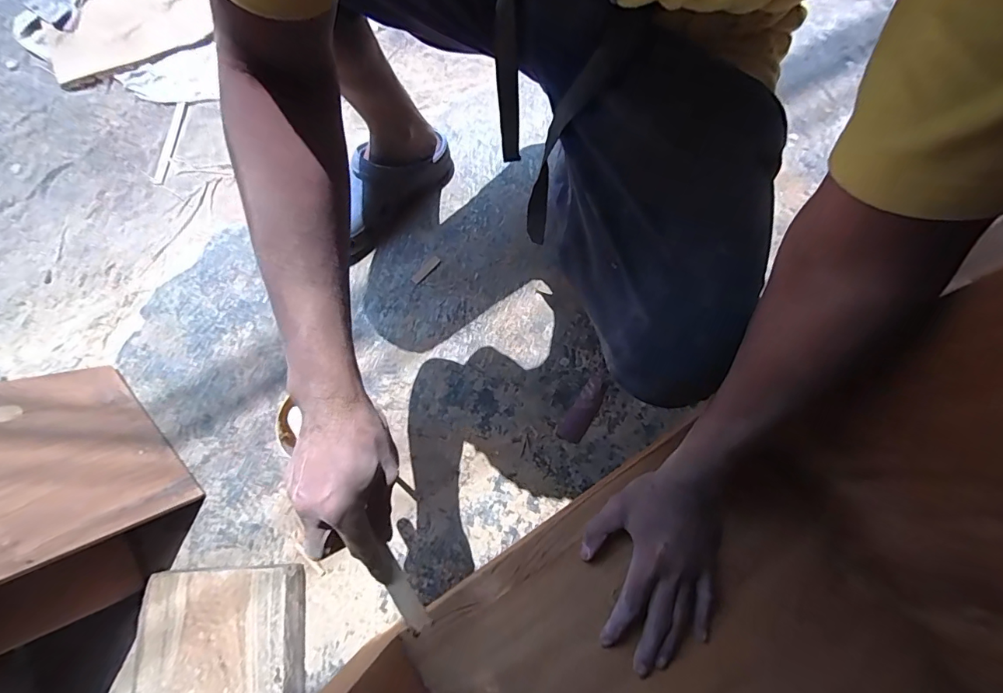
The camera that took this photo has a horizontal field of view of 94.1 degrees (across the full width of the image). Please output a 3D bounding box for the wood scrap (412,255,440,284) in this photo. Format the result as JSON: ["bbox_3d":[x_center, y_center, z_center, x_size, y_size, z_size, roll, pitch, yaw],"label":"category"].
[{"bbox_3d":[-0.118,-0.120,0.724,0.014,0.004,0.054,39,78,13],"label":"wood scrap"}]

